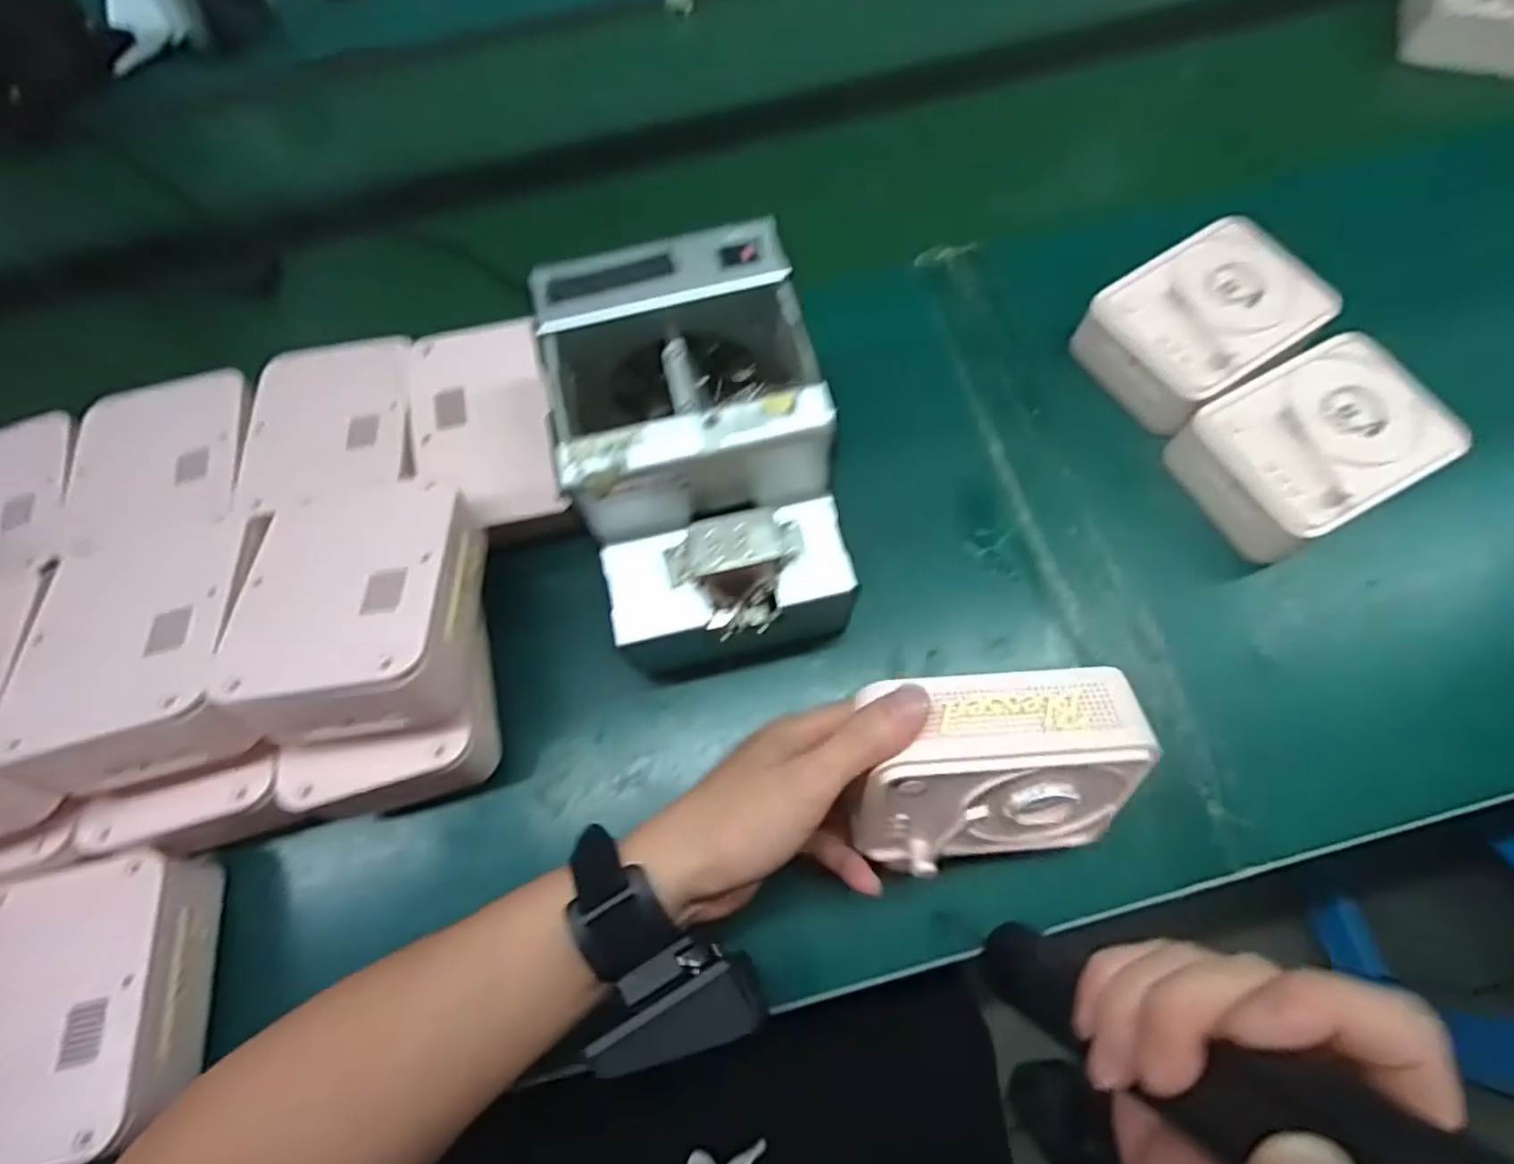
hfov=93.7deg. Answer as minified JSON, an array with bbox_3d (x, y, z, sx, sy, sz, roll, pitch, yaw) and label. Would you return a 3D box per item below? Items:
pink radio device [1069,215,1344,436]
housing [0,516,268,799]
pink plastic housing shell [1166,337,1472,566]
[{"bbox_3d":[0.289,-0.168,0.469,0.124,0.052,0.100,-32,71,-9],"label":"pink radio device"},{"bbox_3d":[-0.308,0.029,0.363,0.113,0.047,0.141,-14,53,-2],"label":"housing"},{"bbox_3d":[0.334,-0.081,0.433,0.123,0.058,0.096,-27,69,-7],"label":"pink plastic housing shell"}]

